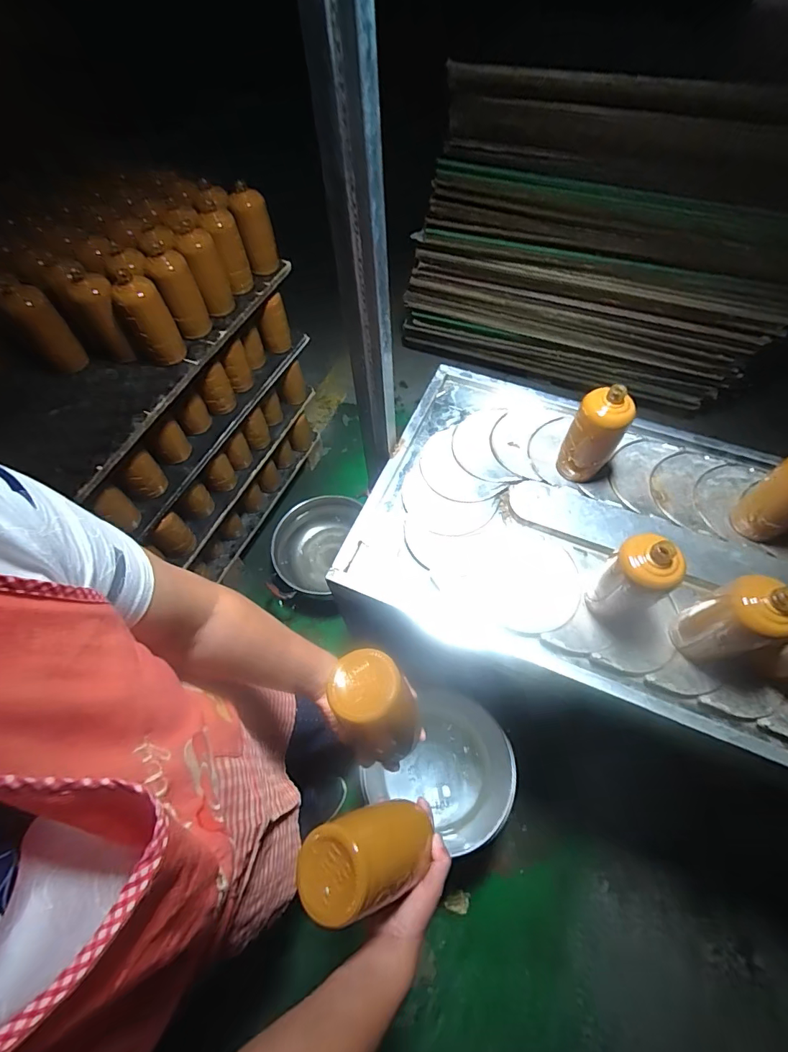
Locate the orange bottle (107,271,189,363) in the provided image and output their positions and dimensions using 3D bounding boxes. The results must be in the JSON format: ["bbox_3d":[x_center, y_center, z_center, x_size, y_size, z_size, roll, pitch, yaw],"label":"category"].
[{"bbox_3d":[-0.492,-0.417,0.901,0.077,0.163,0.067,-26,61,-12],"label":"orange bottle"}]

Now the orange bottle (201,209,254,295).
[{"bbox_3d":[-0.369,-0.609,0.992,0.071,0.151,0.082,-18,59,-7],"label":"orange bottle"}]

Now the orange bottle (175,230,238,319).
[{"bbox_3d":[-0.408,-0.547,0.971,0.070,0.164,0.066,-13,59,-4],"label":"orange bottle"}]

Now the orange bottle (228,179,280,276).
[{"bbox_3d":[-0.324,-0.687,1.038,0.075,0.193,0.081,-13,59,-4],"label":"orange bottle"}]

